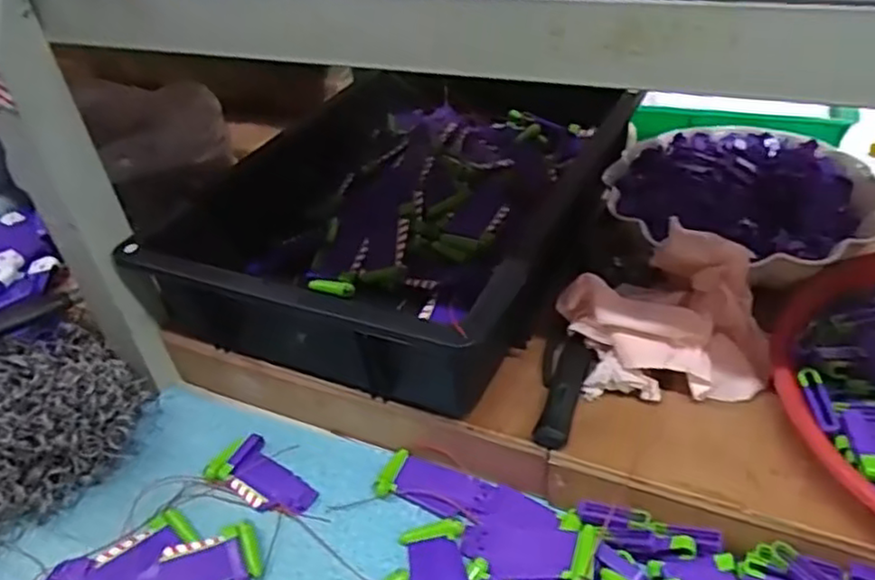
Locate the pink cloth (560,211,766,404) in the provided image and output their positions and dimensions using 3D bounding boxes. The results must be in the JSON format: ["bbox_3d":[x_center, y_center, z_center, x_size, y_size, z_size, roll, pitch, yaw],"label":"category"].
[{"bbox_3d":[0.163,0.019,0.490,0.133,0.063,0.113,-9,38,-3],"label":"pink cloth"}]

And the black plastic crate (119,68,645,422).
[{"bbox_3d":[-0.021,-0.084,0.625,0.306,0.091,0.403,12,42,23],"label":"black plastic crate"}]

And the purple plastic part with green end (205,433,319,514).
[{"bbox_3d":[-0.135,0.145,0.518,0.087,0.009,0.046,26,49,35],"label":"purple plastic part with green end"}]

